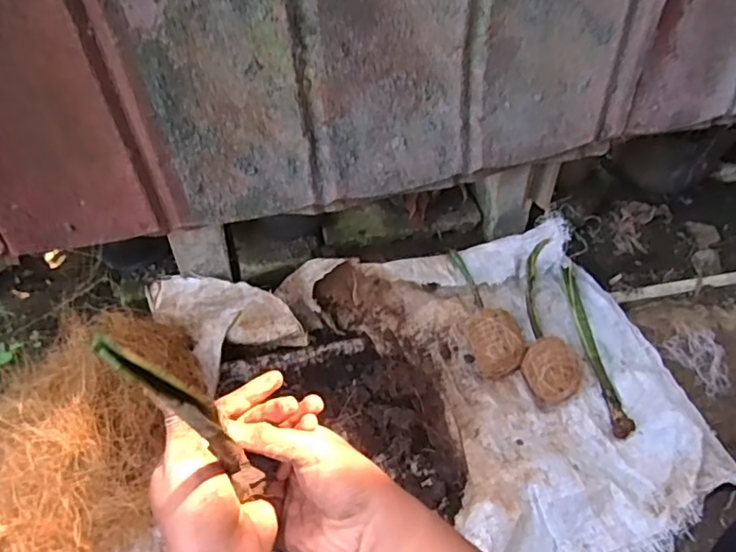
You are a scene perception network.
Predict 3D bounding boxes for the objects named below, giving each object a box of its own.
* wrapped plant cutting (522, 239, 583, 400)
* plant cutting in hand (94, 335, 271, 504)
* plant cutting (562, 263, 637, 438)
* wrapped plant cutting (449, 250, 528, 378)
[{"bbox_3d":[0.302,0.049,0.931,0.096,0.063,0.326,9,51,10],"label":"wrapped plant cutting"},{"bbox_3d":[-0.089,0.083,0.318,0.019,0.213,0.016,-36,59,-16],"label":"plant cutting in hand"},{"bbox_3d":[0.354,0.109,0.916,0.027,0.023,0.298,-3,54,-4],"label":"plant cutting"},{"bbox_3d":[0.184,0.041,0.940,0.072,0.061,0.247,-10,50,-5],"label":"wrapped plant cutting"}]

